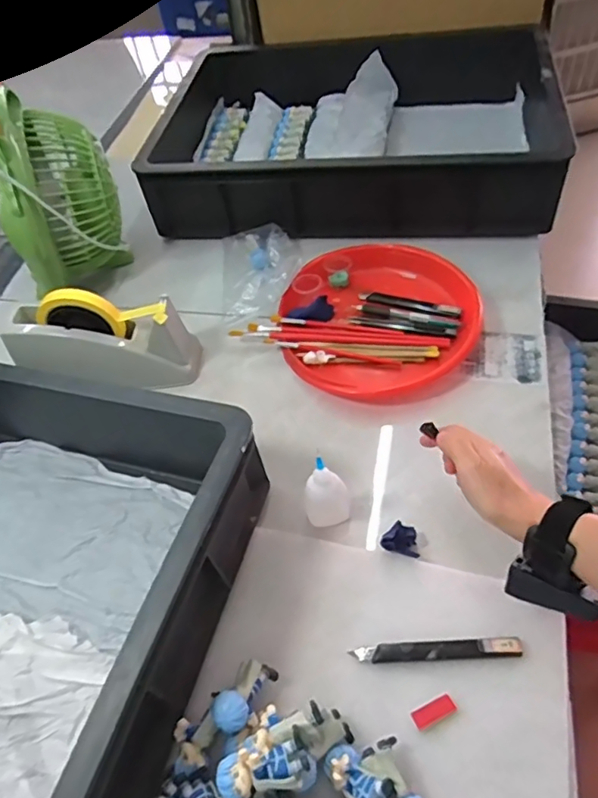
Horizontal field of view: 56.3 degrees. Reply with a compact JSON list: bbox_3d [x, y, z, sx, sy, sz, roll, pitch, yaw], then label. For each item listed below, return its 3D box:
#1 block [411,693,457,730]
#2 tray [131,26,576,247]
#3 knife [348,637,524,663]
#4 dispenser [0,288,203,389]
[{"bbox_3d":[0.106,0.247,0.442,0.034,0.012,0.014,-24,53,-10],"label":"block"},{"bbox_3d":[0.080,-0.438,0.891,0.579,0.148,0.453,3,53,11],"label":"tray"},{"bbox_3d":[0.113,0.208,0.464,0.136,0.014,0.015,-5,52,5],"label":"knife"},{"bbox_3d":[-0.238,-0.068,0.676,0.215,0.114,0.064,-2,52,6],"label":"dispenser"}]

